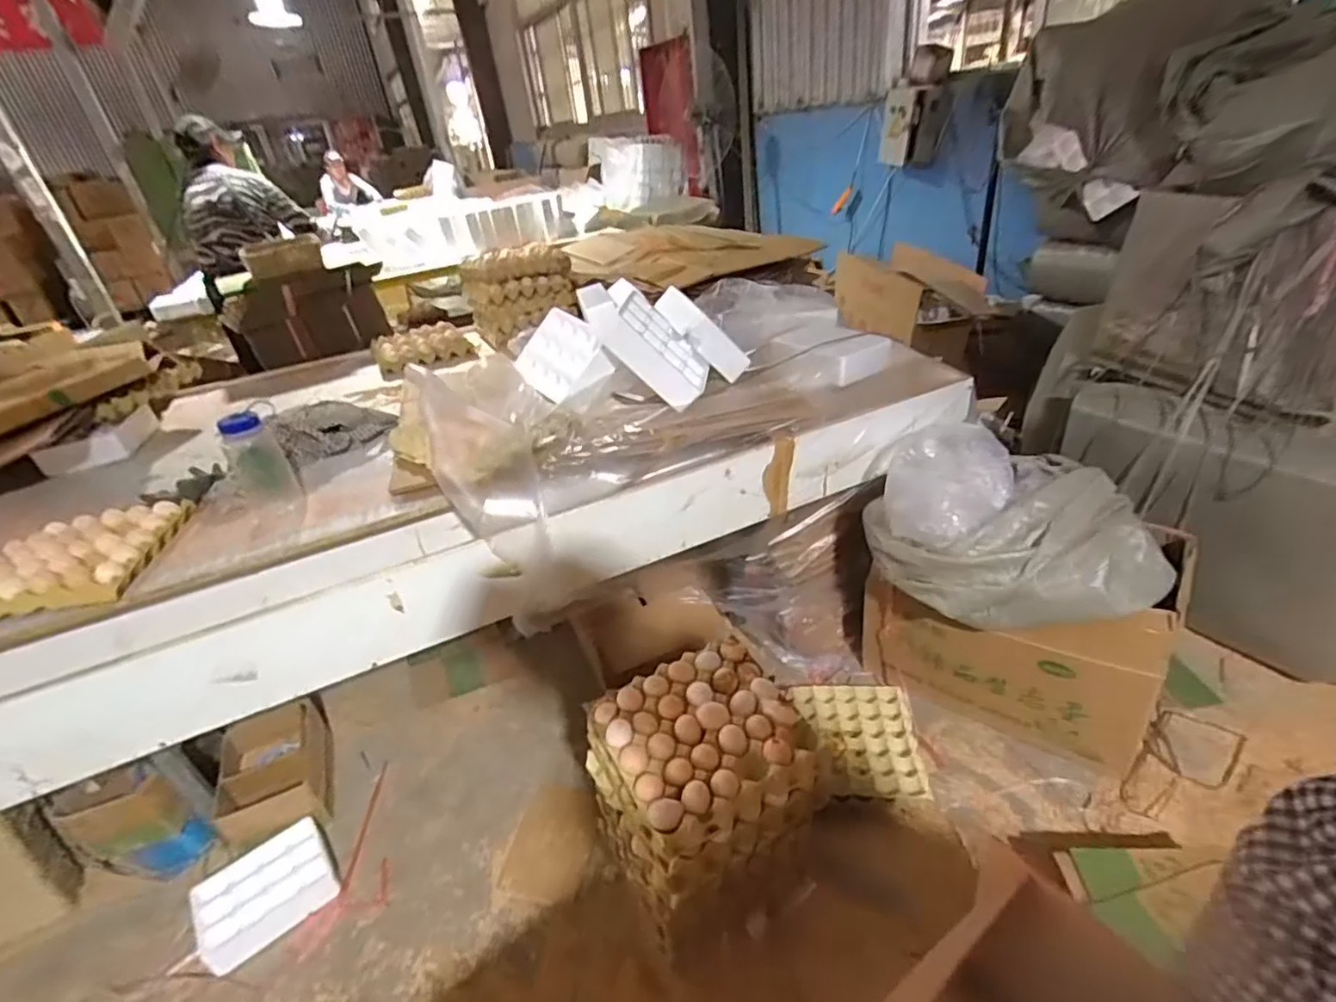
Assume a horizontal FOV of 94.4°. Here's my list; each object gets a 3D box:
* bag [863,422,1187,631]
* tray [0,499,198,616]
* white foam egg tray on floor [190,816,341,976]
[{"bbox_3d":[0.694,0.046,1.280,0.533,0.256,0.323,11,37,26],"label":"bag"},{"bbox_3d":[-1.070,0.102,1.106,0.290,0.058,0.264,-13,34,-9],"label":"tray"},{"bbox_3d":[-0.854,0.828,1.316,0.248,0.039,0.204,-24,54,-37],"label":"white foam egg tray on floor"}]

